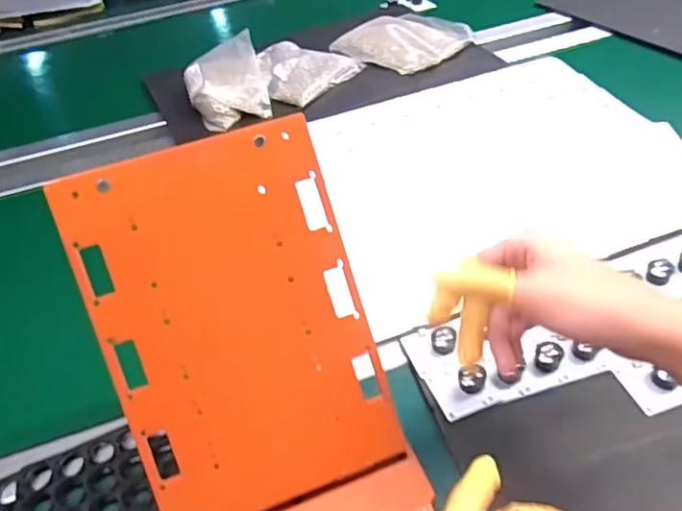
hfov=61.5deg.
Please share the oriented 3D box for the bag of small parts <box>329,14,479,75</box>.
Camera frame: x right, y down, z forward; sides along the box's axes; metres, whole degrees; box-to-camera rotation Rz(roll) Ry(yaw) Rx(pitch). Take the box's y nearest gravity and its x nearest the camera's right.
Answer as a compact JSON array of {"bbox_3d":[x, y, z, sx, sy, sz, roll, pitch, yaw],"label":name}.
[{"bbox_3d":[0.098,-0.342,0.901,0.165,0.034,0.170,-35,50,-26],"label":"bag of small parts"}]

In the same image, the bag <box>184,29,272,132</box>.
[{"bbox_3d":[-0.165,-0.254,0.836,0.113,0.050,0.171,-18,45,-11],"label":"bag"}]

